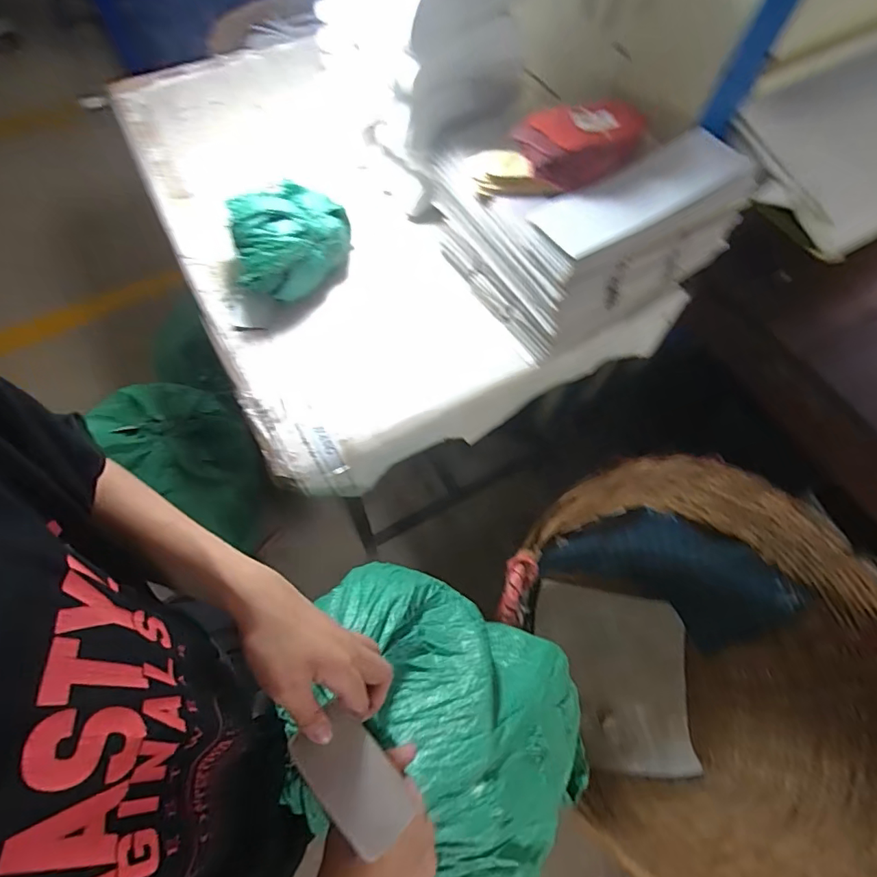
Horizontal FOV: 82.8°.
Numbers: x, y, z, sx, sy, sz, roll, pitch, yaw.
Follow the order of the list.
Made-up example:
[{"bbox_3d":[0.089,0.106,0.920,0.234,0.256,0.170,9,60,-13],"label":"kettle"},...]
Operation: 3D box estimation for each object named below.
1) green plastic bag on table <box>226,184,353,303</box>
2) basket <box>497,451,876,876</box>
[{"bbox_3d":[-0.239,-0.323,0.808,0.182,0.113,0.198,-5,66,-4],"label":"green plastic bag on table"},{"bbox_3d":[0.480,0.484,1.130,0.705,0.705,0.735,-37,72,-17],"label":"basket"}]

